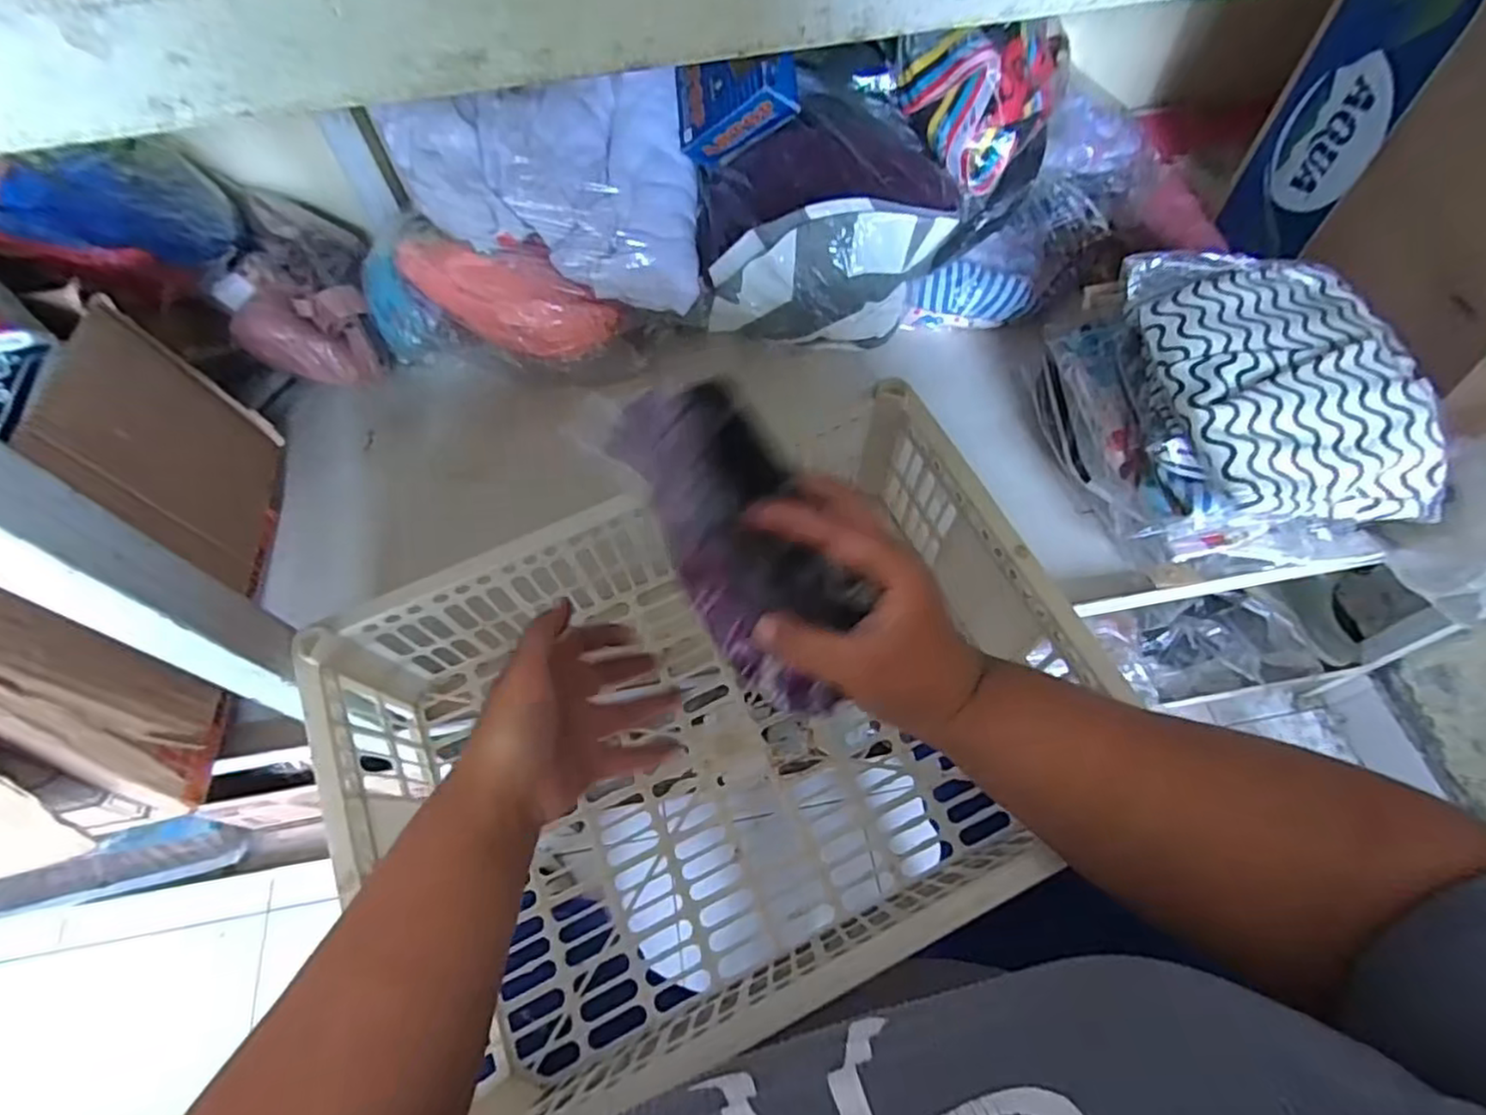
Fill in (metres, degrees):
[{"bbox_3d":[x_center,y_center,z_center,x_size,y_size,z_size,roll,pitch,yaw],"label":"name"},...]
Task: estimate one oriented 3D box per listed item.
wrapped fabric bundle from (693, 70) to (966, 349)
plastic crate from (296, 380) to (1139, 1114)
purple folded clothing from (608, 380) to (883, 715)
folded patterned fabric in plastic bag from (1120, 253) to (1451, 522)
[{"bbox_3d":[0.073,-0.330,0.658,0.225,0.159,0.181,-4,61,0],"label":"wrapped fabric bundle"},{"bbox_3d":[-0.017,0.116,0.446,0.430,0.154,0.302,-21,62,-10],"label":"plastic crate"},{"bbox_3d":[0.004,-0.003,0.315,0.062,0.051,0.161,-27,98,-13],"label":"purple folded clothing"},{"bbox_3d":[0.416,-0.143,0.529,0.170,0.044,0.233,-1,61,1],"label":"folded patterned fabric in plastic bag"}]

